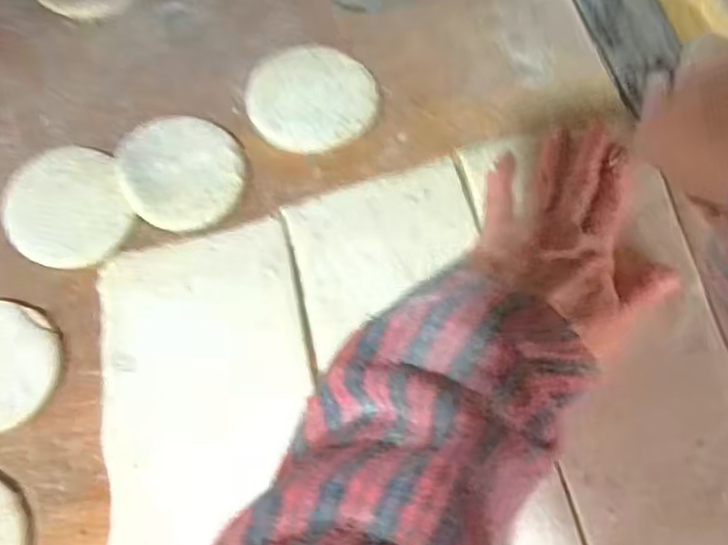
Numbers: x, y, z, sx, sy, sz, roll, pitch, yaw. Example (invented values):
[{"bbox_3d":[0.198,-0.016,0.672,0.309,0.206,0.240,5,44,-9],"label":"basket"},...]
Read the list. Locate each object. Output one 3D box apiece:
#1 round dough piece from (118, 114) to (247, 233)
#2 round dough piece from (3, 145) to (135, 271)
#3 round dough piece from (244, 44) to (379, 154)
[{"bbox_3d":[-0.110,-0.062,0.414,0.069,0.008,0.077,-32,72,-9],"label":"round dough piece"},{"bbox_3d":[-0.178,-0.040,0.412,0.069,0.014,0.081,-25,71,-7],"label":"round dough piece"},{"bbox_3d":[-0.034,-0.109,0.432,0.077,0.010,0.074,-1,70,2],"label":"round dough piece"}]

